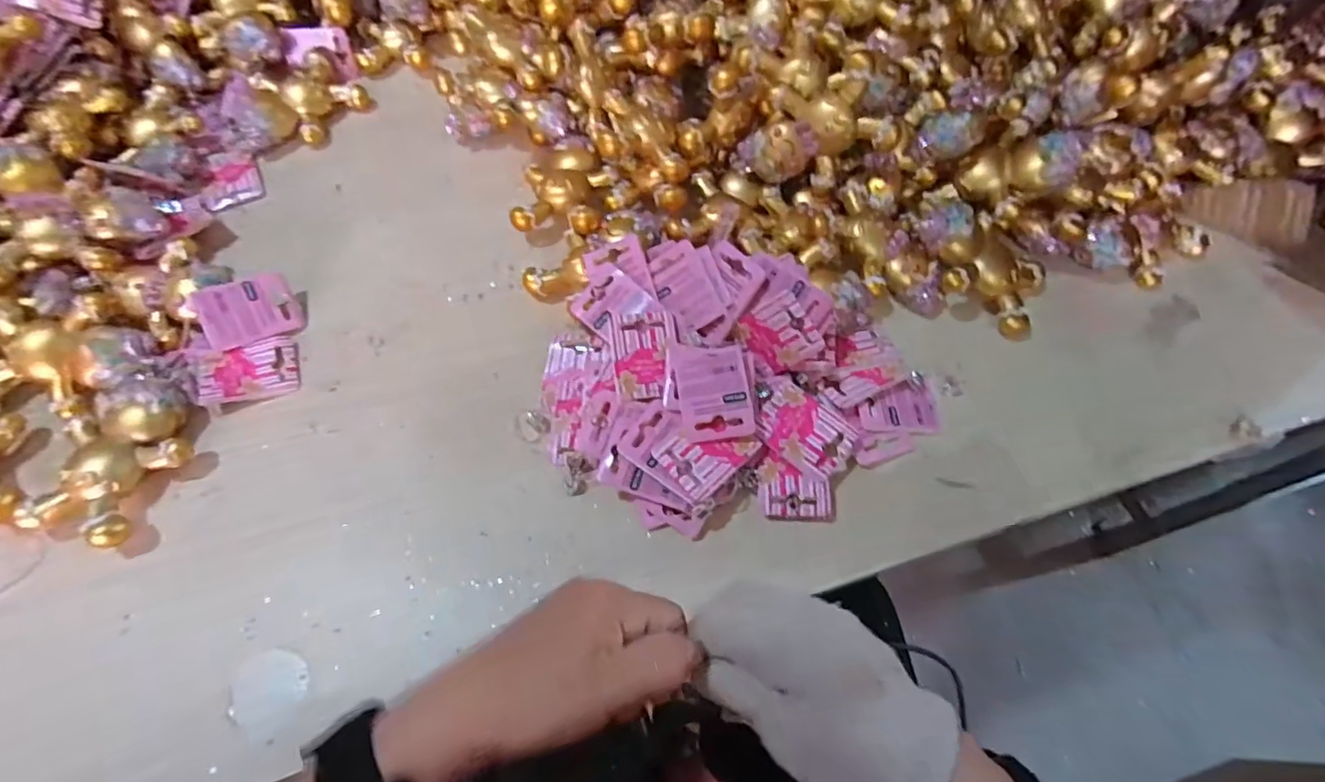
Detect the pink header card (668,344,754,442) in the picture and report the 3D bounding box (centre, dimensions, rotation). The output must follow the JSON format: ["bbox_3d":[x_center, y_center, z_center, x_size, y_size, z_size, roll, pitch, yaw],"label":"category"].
[{"bbox_3d":[0.033,-0.002,0.392,0.045,0.015,0.066,-7,67,-4],"label":"pink header card"}]

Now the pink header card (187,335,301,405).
[{"bbox_3d":[-0.295,-0.014,0.429,0.067,0.007,0.044,-13,71,-18],"label":"pink header card"}]

